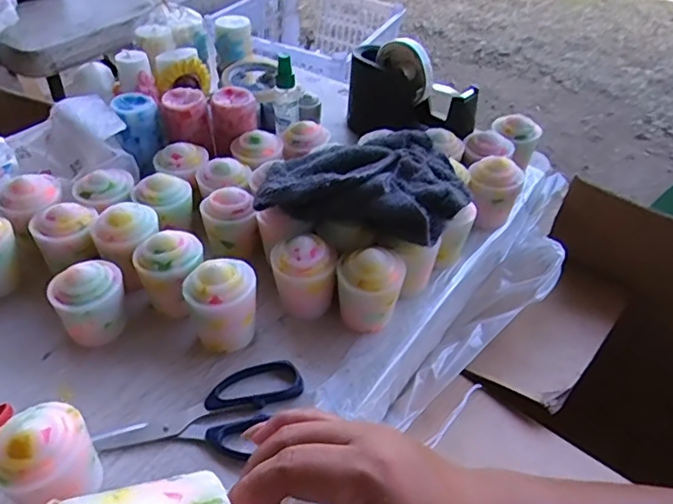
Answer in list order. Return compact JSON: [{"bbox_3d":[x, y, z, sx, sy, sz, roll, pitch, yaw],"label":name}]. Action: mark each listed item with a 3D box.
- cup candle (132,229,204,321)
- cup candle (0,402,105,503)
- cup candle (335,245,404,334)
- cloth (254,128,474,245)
[{"bbox_3d":[-0.145,0.016,0.488,0.050,0.063,0.047,2,42,-2],"label":"cup candle"},{"bbox_3d":[-0.180,0.137,0.353,0.054,0.074,0.060,-32,53,-33],"label":"cup candle"},{"bbox_3d":[0.028,0.026,0.487,0.055,0.073,0.058,5,42,2],"label":"cup candle"},{"bbox_3d":[0.033,-0.078,0.530,0.177,0.054,0.151,12,43,9],"label":"cloth"}]

